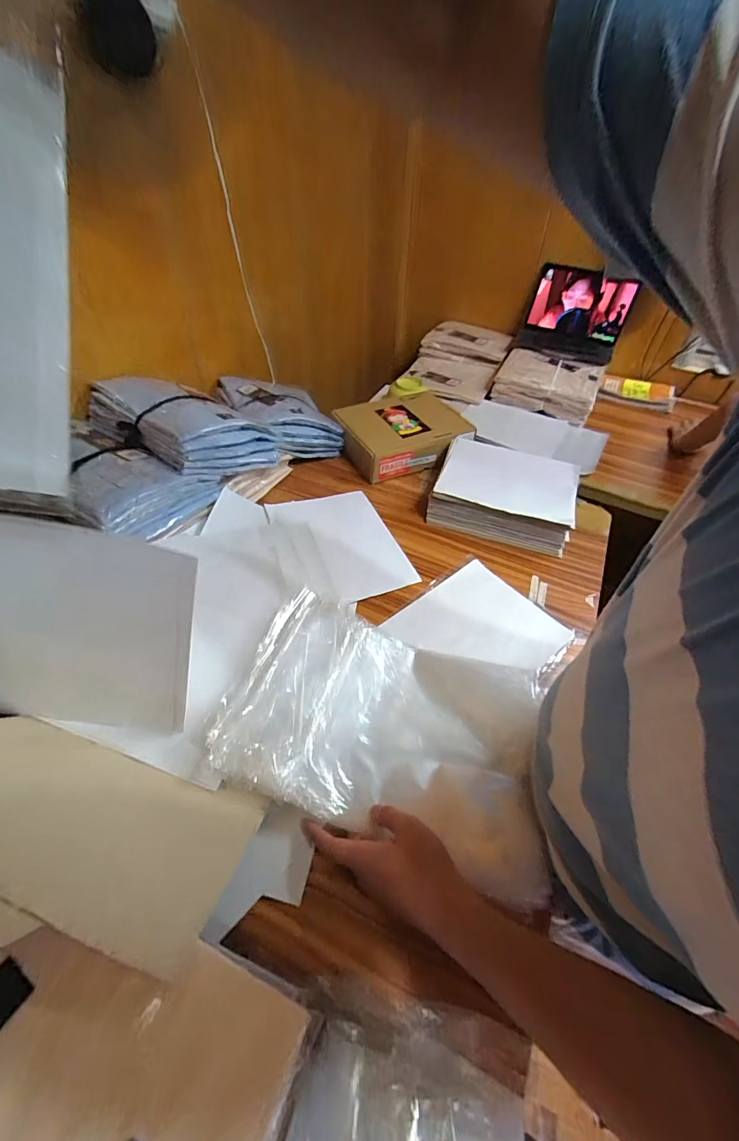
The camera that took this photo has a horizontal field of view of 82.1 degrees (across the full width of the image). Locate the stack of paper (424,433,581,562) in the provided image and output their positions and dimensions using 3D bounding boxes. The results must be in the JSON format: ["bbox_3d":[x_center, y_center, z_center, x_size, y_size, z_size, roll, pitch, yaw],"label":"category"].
[{"bbox_3d":[0.274,-0.165,0.859,0.263,0.079,0.245,15,47,11],"label":"stack of paper"}]

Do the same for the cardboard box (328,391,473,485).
[{"bbox_3d":[0.078,-0.314,0.974,0.274,0.085,0.209,-18,50,-20],"label":"cardboard box"}]

